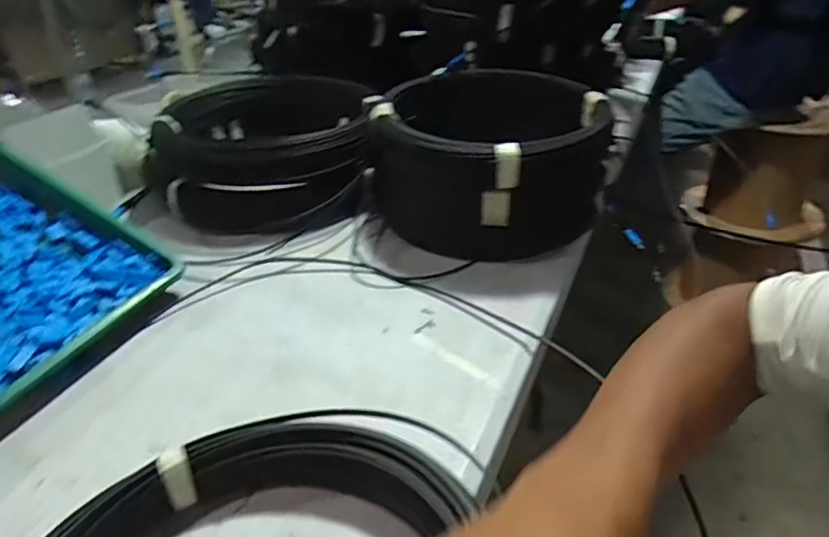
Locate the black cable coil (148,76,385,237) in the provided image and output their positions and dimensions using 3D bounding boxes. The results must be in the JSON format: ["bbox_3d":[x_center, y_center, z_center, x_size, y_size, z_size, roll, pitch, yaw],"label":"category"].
[{"bbox_3d":[-0.182,-0.168,0.757,0.266,0.120,0.283,-1,33,1],"label":"black cable coil"}]

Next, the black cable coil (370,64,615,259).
[{"bbox_3d":[0.085,-0.133,0.665,0.261,0.138,0.271,5,33,10],"label":"black cable coil"}]

